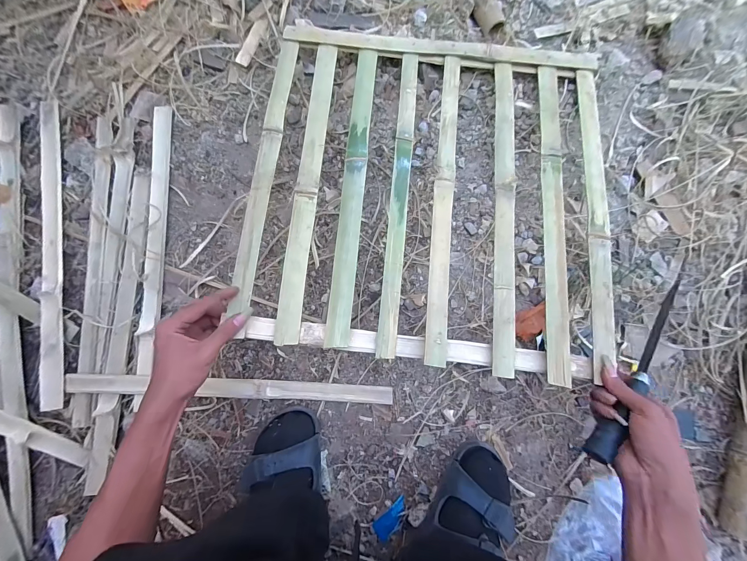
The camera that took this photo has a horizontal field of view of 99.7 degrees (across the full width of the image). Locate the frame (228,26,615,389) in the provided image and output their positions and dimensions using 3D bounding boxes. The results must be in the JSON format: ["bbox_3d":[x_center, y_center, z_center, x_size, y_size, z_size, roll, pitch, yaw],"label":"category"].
[{"bbox_3d":[0.079,-0.136,0.444,0.485,0.024,0.488,6,76,2],"label":"frame"}]

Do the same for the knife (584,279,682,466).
[{"bbox_3d":[0.347,0.101,0.401,0.301,0.038,0.020,-40,86,-23],"label":"knife"}]

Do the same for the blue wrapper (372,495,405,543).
[{"bbox_3d":[0.028,0.356,0.471,0.062,0.010,0.028,-42,86,-1],"label":"blue wrapper"}]

